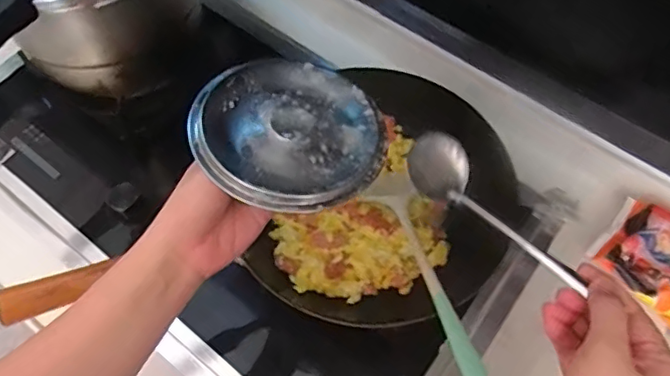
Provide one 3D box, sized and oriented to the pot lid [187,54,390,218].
[{"bbox_3d":[-0.034,-0.047,0.443,0.143,0.026,0.137,0,62,1],"label":"pot lid"}]

